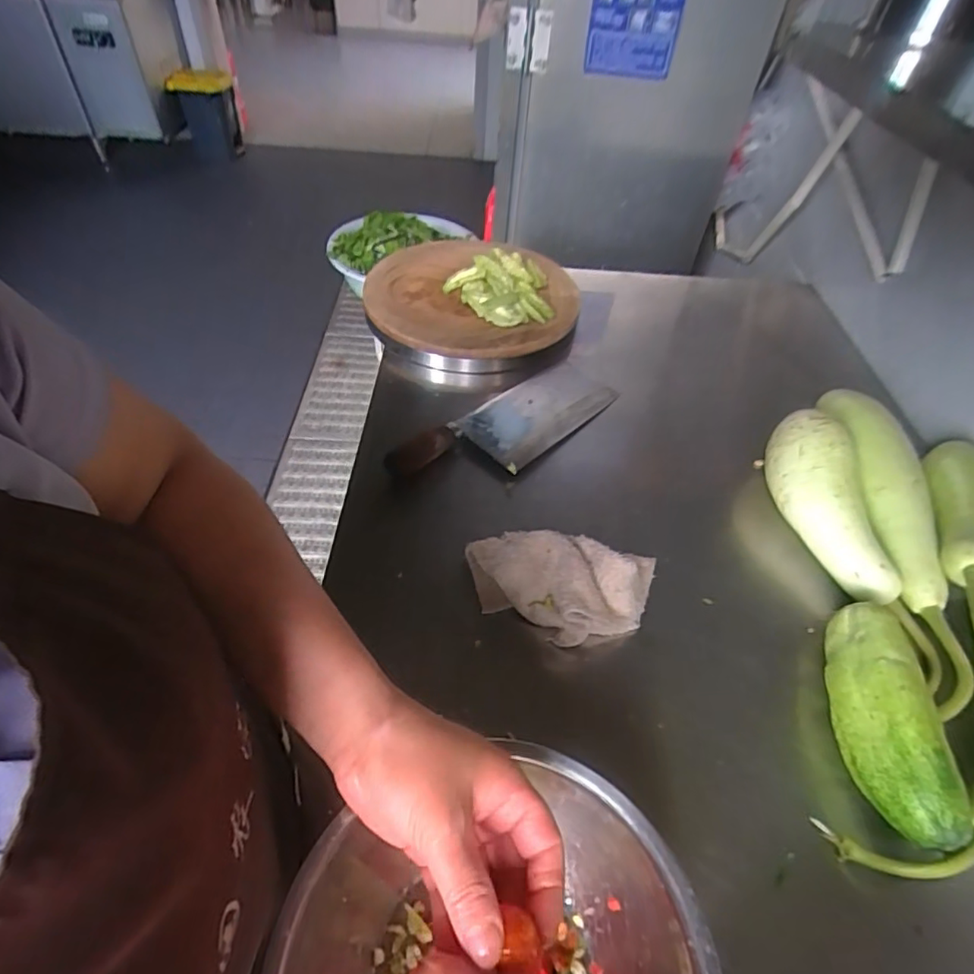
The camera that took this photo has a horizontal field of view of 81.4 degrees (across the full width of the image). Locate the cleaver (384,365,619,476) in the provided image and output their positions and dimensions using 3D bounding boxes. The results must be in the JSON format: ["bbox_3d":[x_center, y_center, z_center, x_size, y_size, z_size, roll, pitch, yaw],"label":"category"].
[{"bbox_3d":[0.038,-0.086,0.715,0.109,0.022,0.330,37,55,26],"label":"cleaver"}]

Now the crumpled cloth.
[{"bbox_3d":[0.074,0.088,0.542,0.183,0.066,0.107,7,48,2],"label":"crumpled cloth"}]

